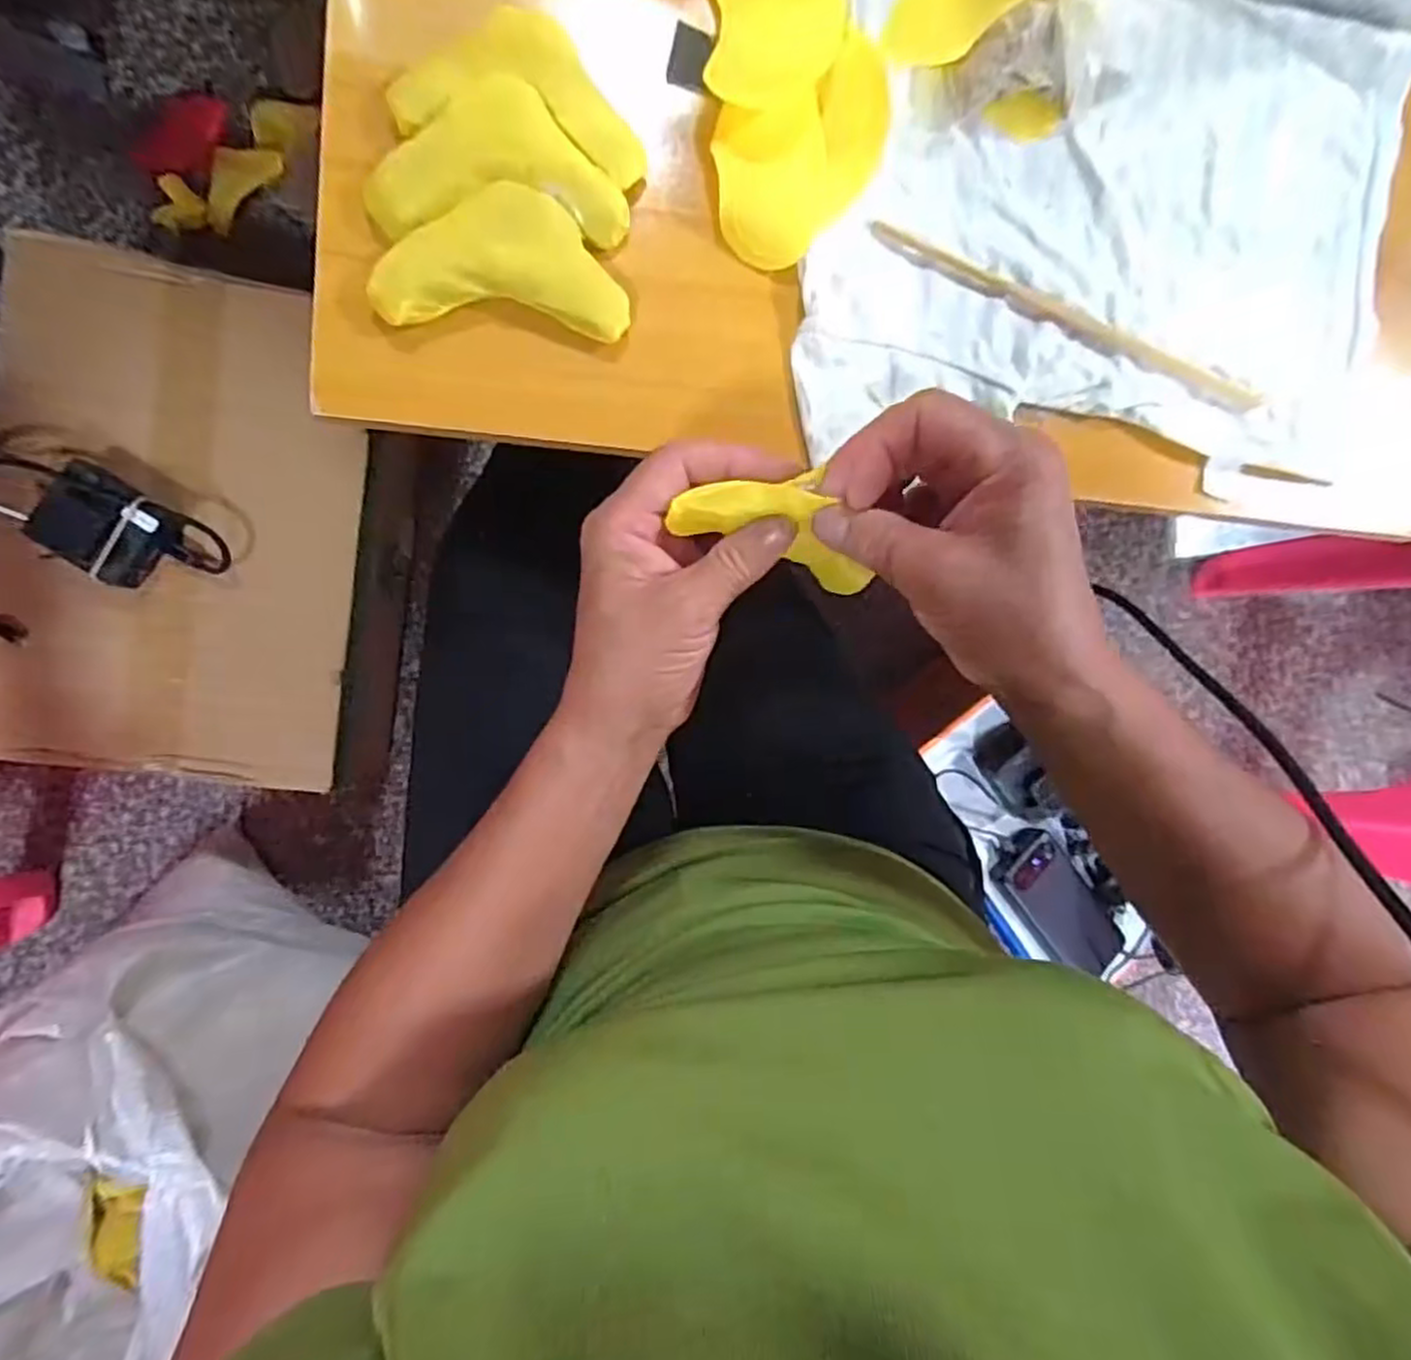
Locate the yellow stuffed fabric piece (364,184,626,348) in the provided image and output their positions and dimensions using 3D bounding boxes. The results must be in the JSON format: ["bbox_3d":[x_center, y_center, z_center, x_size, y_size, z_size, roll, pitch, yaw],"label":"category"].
[{"bbox_3d":[-0.090,-0.185,0.331,0.107,0.022,0.056,0,92,-10],"label":"yellow stuffed fabric piece"}]

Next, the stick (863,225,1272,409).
[{"bbox_3d":[0.188,-0.184,0.379,0.224,0.004,0.010,20,89,-10],"label":"stick"}]

